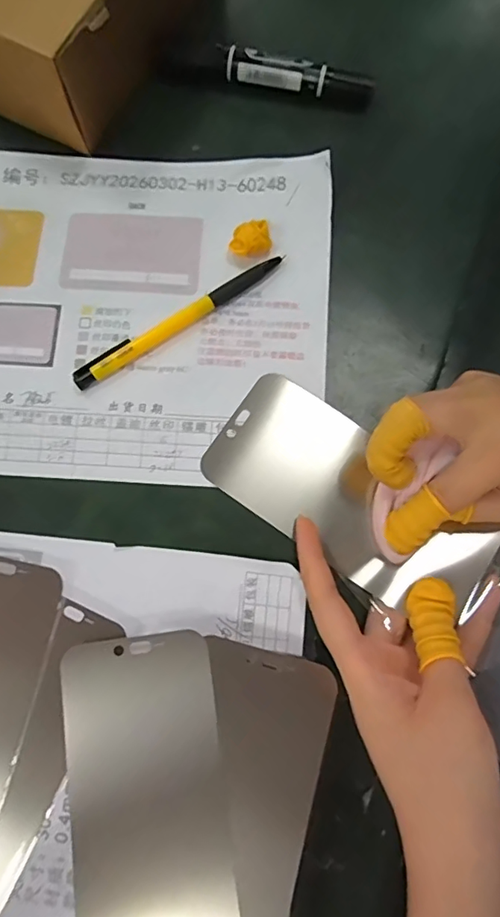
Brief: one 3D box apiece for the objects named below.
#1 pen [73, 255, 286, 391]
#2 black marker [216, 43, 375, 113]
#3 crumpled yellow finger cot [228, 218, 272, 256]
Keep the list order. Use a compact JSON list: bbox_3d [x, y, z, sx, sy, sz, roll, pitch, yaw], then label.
[{"bbox_3d":[-0.040,-0.082,0.299,0.140,0.008,0.012,-33,79,-6],"label":"pen"},{"bbox_3d":[0.031,-0.247,0.326,0.098,0.015,0.018,11,78,3],"label":"black marker"},{"bbox_3d":[0.000,-0.131,0.306,0.024,0.014,0.019,-8,78,-1],"label":"crumpled yellow finger cot"}]

